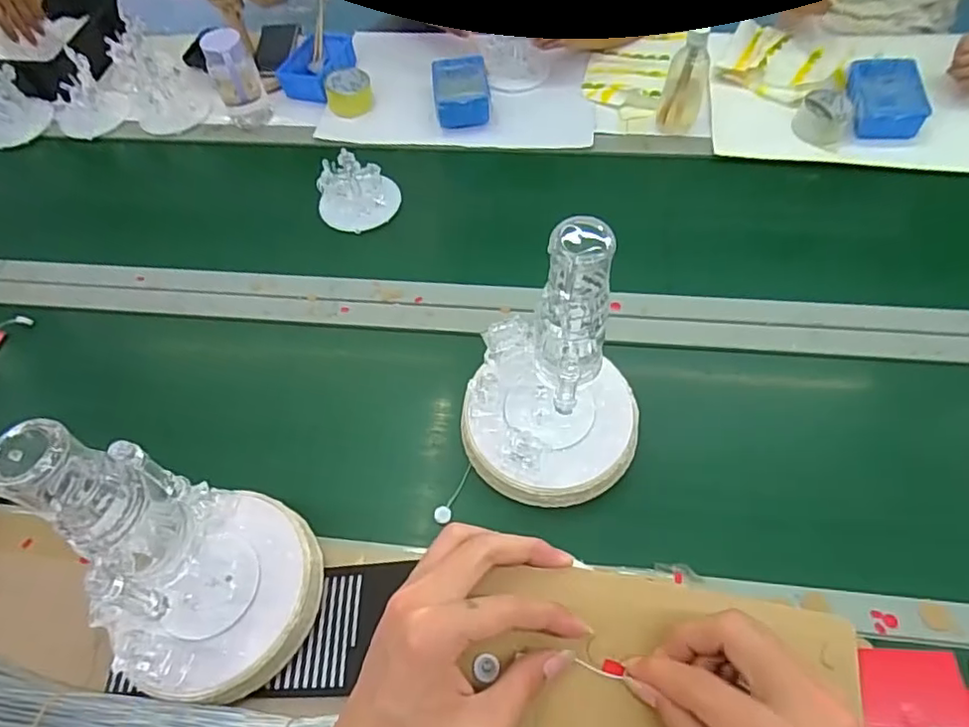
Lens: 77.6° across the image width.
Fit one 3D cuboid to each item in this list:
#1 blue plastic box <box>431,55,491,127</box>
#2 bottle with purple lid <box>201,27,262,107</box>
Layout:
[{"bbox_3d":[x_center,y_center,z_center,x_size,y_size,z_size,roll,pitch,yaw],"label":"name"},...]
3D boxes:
[{"bbox_3d":[-0.041,-0.479,1.057,0.096,0.052,0.150,-7,58,0],"label":"blue plastic box"},{"bbox_3d":[-0.424,-0.497,1.005,0.071,0.105,0.080,-23,59,-9],"label":"bottle with purple lid"}]

